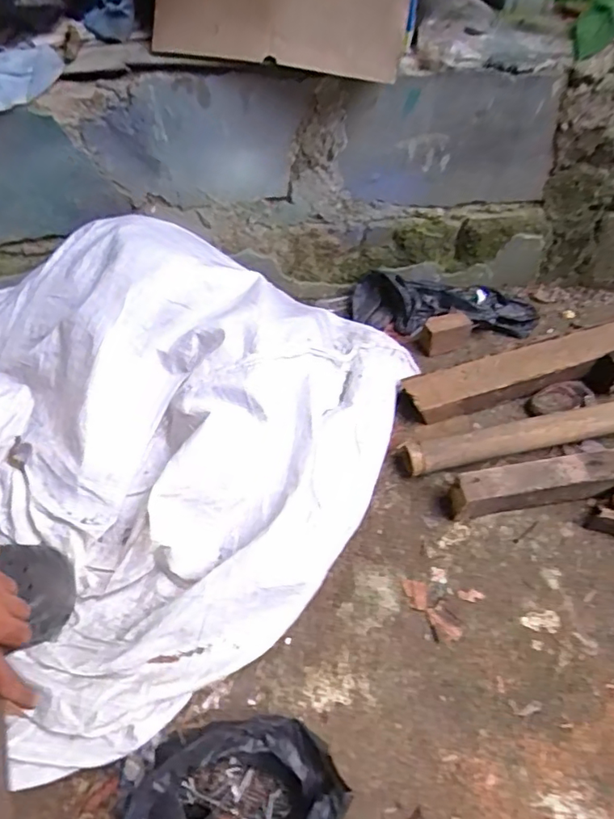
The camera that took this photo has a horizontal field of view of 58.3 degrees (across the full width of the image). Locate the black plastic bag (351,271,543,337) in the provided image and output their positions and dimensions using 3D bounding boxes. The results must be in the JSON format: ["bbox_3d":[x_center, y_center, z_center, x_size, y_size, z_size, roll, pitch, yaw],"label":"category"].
[{"bbox_3d":[0.236,-0.180,0.933,0.326,0.068,0.107,-1,53,0],"label":"black plastic bag"}]

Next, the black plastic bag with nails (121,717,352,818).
[{"bbox_3d":[-0.076,0.381,0.512,0.222,0.080,0.159,-6,53,-4],"label":"black plastic bag with nails"}]

